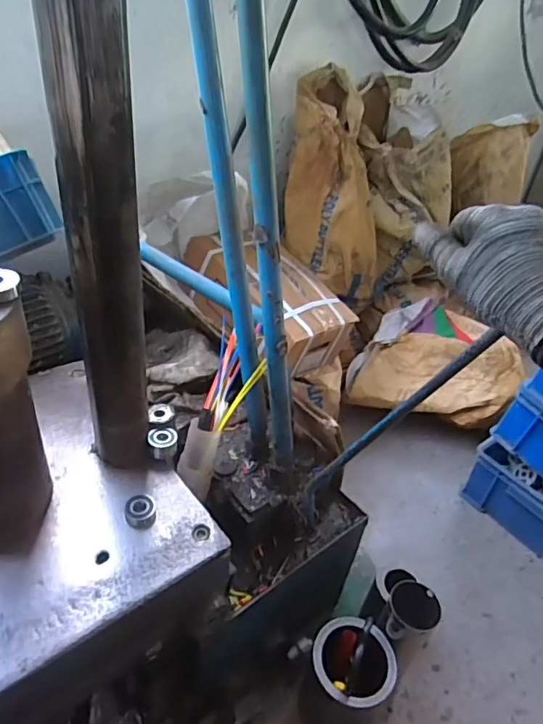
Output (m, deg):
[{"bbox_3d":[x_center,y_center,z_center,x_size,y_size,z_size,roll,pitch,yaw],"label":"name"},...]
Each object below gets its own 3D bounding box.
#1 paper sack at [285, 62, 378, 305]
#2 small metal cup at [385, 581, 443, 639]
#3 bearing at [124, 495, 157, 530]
[{"bbox_3d":[0.150,-0.418,1.300,0.226,0.571,0.142,-15,17,-27],"label":"paper sack"},{"bbox_3d":[0.203,0.370,0.777,0.078,0.059,0.072,-11,57,-22],"label":"small metal cup"},{"bbox_3d":[-0.145,0.166,0.580,0.033,0.019,0.035,0,38,-9],"label":"bearing"}]

